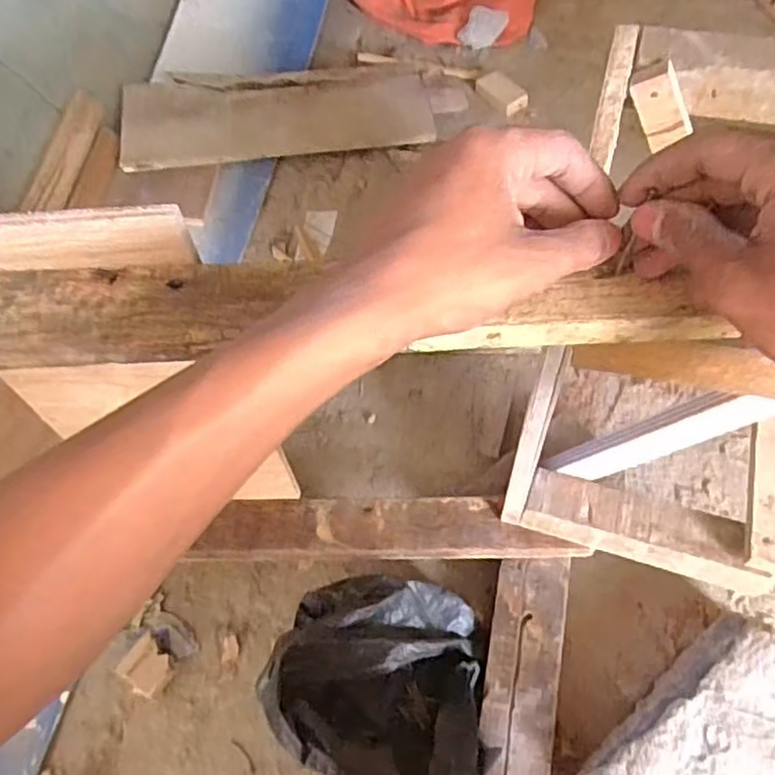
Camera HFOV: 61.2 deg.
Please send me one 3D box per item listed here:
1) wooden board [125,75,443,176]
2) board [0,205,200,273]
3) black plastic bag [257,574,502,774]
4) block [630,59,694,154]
[{"bbox_3d":[-0.152,-0.374,0.910,0.415,0.014,0.141,-6,68,-4],"label":"wooden board"},{"bbox_3d":[-0.176,-0.072,0.326,0.152,0.033,0.013,-4,60,0],"label":"board"},{"bbox_3d":[-0.003,0.233,0.525,0.166,0.112,0.152,10,61,9],"label":"black plastic bag"},{"bbox_3d":[0.195,-0.197,0.464,0.029,0.048,0.014,-17,25,34],"label":"block"}]

